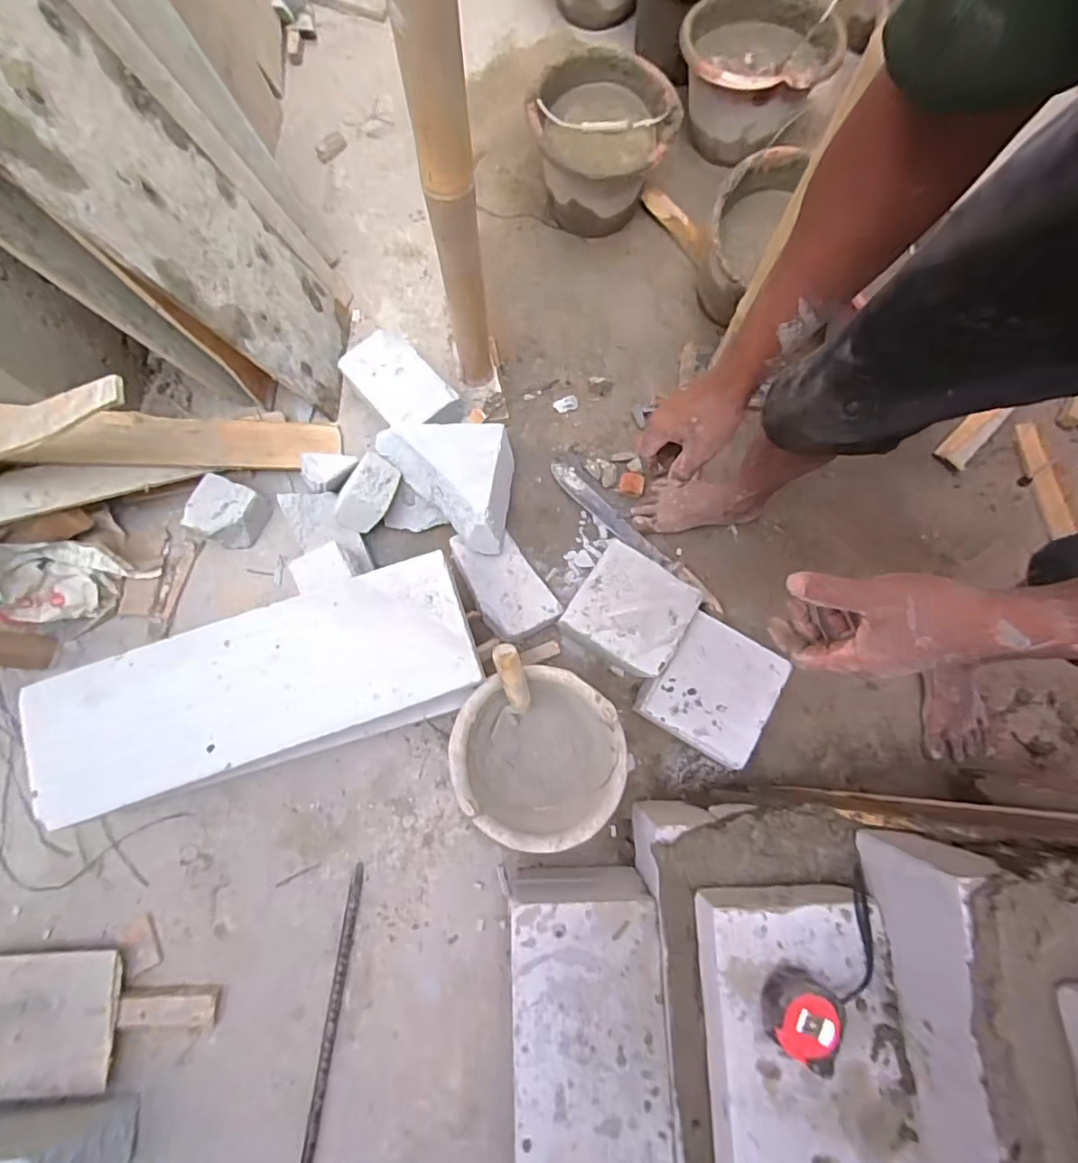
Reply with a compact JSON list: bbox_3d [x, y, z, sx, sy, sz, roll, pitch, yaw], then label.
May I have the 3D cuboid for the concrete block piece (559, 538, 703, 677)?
[{"bbox_3d":[0.157,0.054,0.973,0.191,0.101,0.182,32,80,6],"label":"concrete block piece"}]

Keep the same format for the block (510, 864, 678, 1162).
[{"bbox_3d":[0.074,0.762,0.754,0.212,0.140,0.638,-2,78,-1],"label":"block"}]

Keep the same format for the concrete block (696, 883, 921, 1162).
[{"bbox_3d":[0.311,0.697,0.618,0.212,0.089,0.635,-3,78,-1],"label":"concrete block"}]

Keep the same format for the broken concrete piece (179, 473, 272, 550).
[{"bbox_3d":[-0.568,-0.124,1.017,0.111,0.084,0.106,22,78,5],"label":"broken concrete piece"}]

